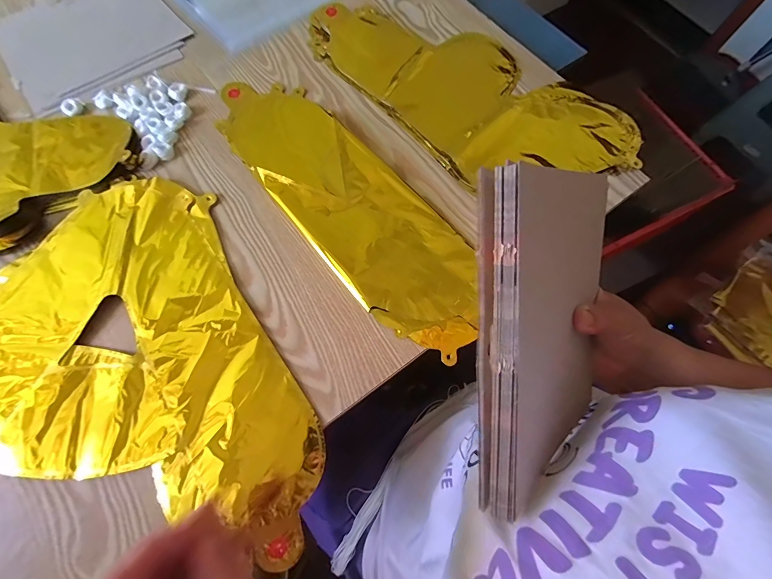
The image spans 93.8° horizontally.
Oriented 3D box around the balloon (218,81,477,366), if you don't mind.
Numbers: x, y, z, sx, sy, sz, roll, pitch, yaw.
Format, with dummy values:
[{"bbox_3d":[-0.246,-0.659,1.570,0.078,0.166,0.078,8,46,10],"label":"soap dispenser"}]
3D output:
[{"bbox_3d":[-0.049,-0.107,0.409,0.126,0.014,0.413,-39,74,-15],"label":"balloon"}]

